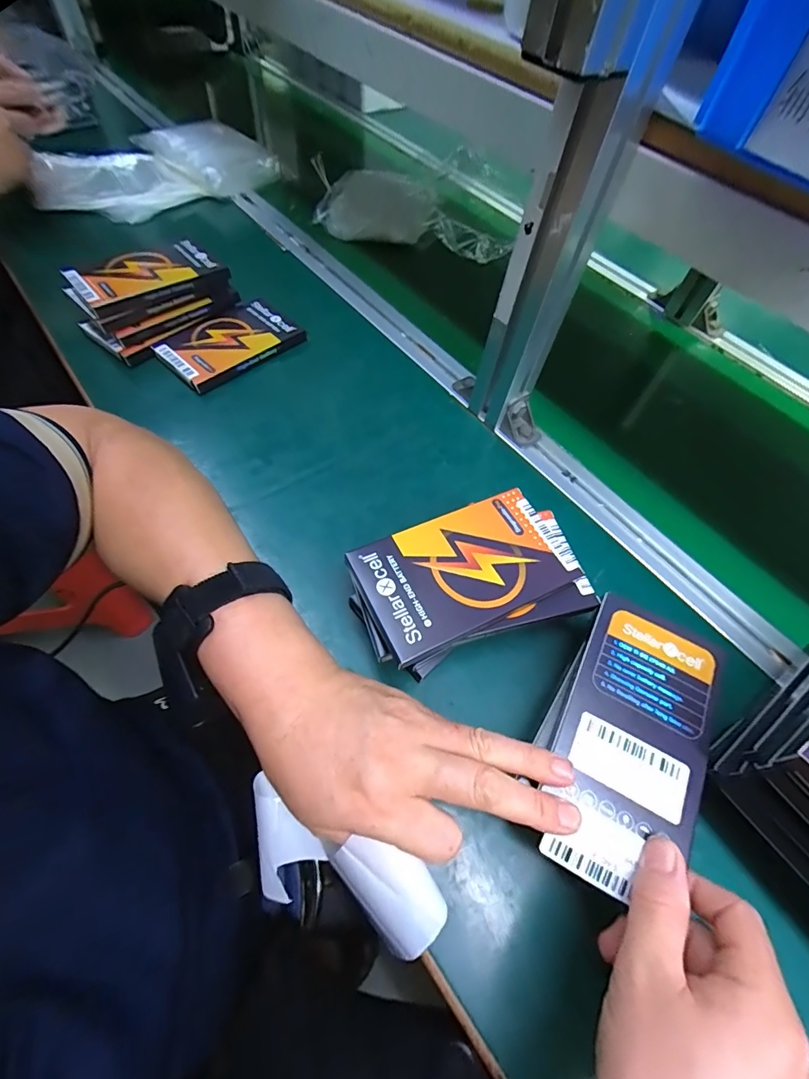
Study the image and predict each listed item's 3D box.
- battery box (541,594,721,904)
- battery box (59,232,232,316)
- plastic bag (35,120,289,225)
[{"bbox_3d":[0.128,0.110,0.245,0.074,0.013,0.148,25,61,12],"label":"battery box"},{"bbox_3d":[-0.248,-0.259,0.423,0.131,0.017,0.071,-30,66,-22],"label":"battery box"},{"bbox_3d":[-0.322,-0.498,0.585,0.307,0.054,0.135,-20,62,-15],"label":"plastic bag"}]

